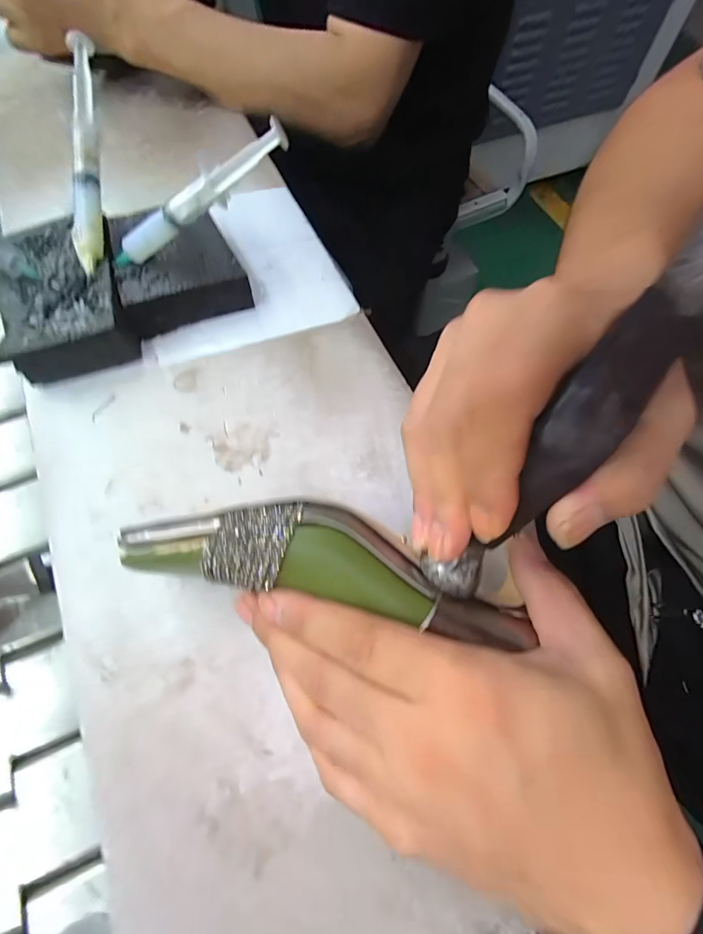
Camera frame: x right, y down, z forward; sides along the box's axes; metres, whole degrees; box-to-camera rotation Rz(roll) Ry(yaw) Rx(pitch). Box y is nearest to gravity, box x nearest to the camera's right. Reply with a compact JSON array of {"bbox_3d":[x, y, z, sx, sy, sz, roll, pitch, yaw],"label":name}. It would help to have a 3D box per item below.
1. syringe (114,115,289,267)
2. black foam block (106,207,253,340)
[{"bbox_3d":[-0.104,-0.170,0.268,0.147,0.019,0.012,-21,63,23],"label":"syringe"},{"bbox_3d":[-0.136,-0.156,0.319,0.090,0.038,0.100,-20,67,-8],"label":"black foam block"}]

